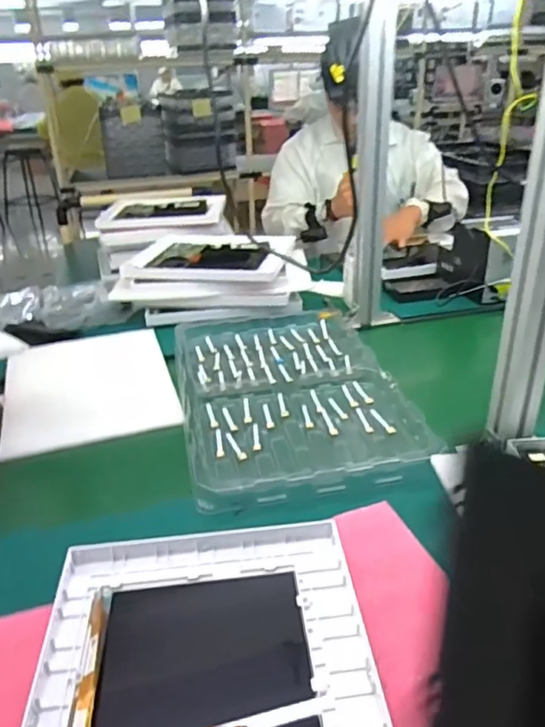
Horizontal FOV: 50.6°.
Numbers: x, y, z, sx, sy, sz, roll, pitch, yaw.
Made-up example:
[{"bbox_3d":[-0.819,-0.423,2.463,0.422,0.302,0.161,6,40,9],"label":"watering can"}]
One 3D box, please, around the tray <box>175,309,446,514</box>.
[{"bbox_3d":[0.018,0.030,0.884,0.308,0.031,0.514,-7,28,-9],"label":"tray"}]

